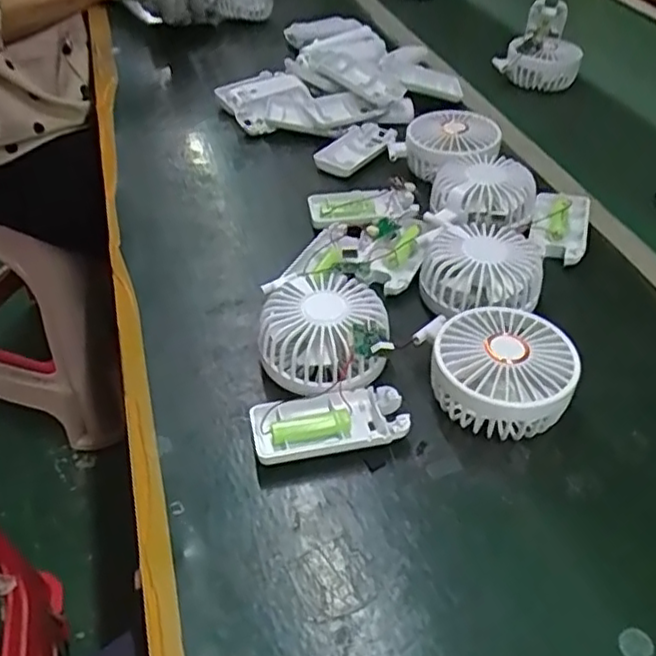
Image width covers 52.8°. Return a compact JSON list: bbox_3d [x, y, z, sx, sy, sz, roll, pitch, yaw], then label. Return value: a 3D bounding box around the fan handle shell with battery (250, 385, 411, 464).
[{"bbox_3d":[0.001,0.061,0.416,0.094,0.019,0.045,-9,43,-8],"label":"fan handle shell with battery"}]

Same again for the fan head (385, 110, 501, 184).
[{"bbox_3d":[0.119,-0.176,0.637,0.086,0.037,0.098,-24,47,-23],"label":"fan head"}]

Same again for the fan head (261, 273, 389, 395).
[{"bbox_3d":[-0.003,0.005,0.452,0.086,0.049,0.087,0,42,1],"label":"fan head"}]

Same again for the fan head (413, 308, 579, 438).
[{"bbox_3d":[0.110,0.028,0.426,0.085,0.048,0.087,-1,42,1],"label":"fan head"}]

